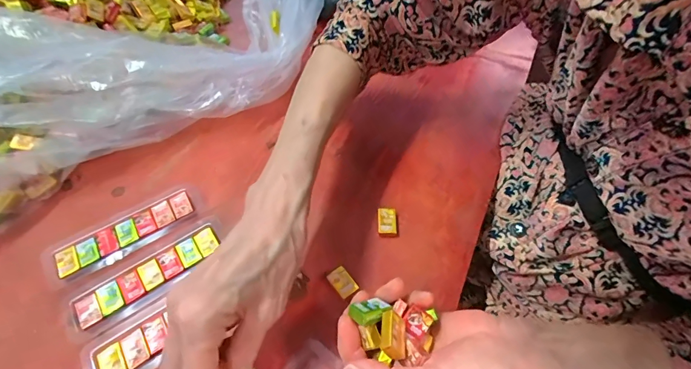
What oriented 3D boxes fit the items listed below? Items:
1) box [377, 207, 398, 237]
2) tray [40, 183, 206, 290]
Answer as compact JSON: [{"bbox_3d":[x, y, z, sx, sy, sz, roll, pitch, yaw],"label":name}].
[{"bbox_3d":[0.039,0.037,0.336,0.018,0.011,0.028,0,56,0],"label":"box"},{"bbox_3d":[-0.201,0.044,0.330,0.135,0.005,0.049,-30,61,-18],"label":"tray"}]

